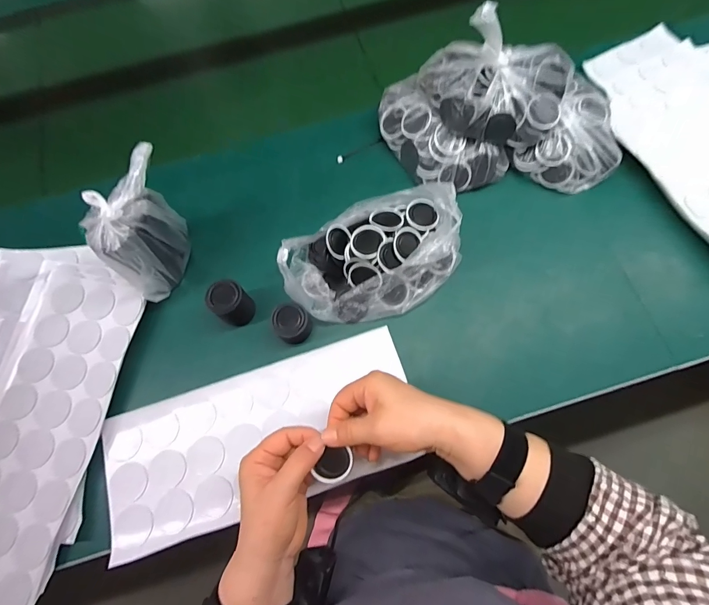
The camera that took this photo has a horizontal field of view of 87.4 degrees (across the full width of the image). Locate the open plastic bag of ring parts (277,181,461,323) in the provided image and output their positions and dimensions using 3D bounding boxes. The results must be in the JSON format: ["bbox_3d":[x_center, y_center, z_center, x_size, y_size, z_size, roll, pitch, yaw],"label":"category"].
[{"bbox_3d":[0.022,-0.053,0.414,0.192,0.075,0.138,-41,76,-10],"label":"open plastic bag of ring parts"}]

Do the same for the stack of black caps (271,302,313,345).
[{"bbox_3d":[-0.069,0.024,0.413,0.037,0.045,0.037,29,76,10],"label":"stack of black caps"}]

